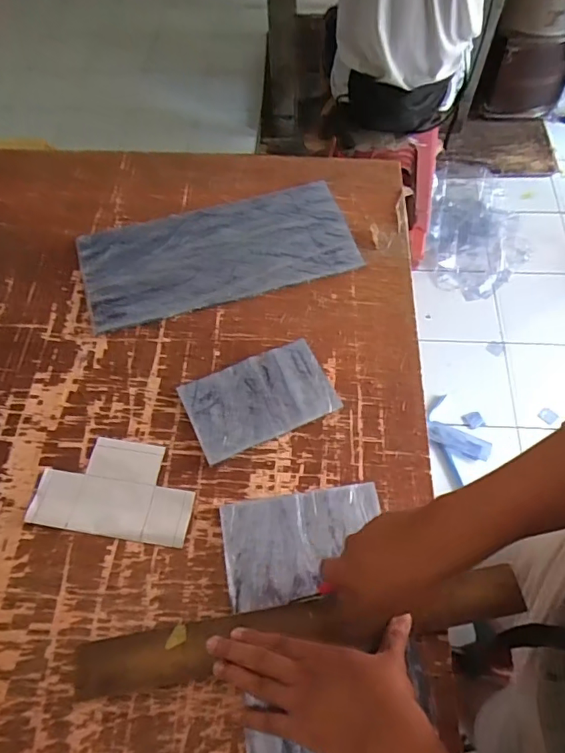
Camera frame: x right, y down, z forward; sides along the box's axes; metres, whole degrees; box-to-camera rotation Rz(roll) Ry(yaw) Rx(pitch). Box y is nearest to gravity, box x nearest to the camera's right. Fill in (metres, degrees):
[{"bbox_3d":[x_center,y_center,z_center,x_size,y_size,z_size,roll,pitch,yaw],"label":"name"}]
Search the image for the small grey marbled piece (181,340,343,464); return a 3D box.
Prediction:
[{"bbox_3d":[-0.026,0.025,0.605,0.170,0.011,0.104,-22,65,-12],"label":"small grey marbled piece"}]

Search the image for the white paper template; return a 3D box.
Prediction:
[{"bbox_3d":[-0.180,0.121,0.552,0.168,0.004,0.104,9,62,3],"label":"white paper template"}]

